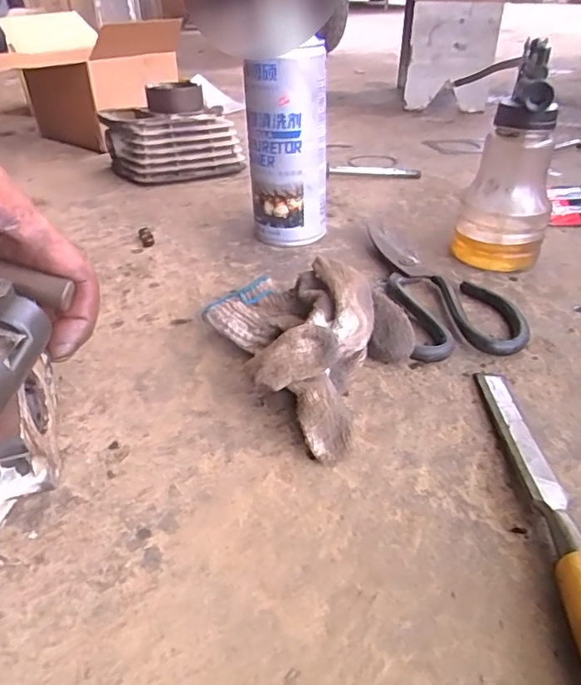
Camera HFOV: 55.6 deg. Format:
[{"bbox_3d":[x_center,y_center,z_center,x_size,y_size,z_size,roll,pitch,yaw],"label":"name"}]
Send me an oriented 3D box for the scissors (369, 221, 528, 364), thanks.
[{"bbox_3d":[0.113,-0.046,0.414,0.082,0.017,0.187,-2,33,-2],"label":"scissors"}]

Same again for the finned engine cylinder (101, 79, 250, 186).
[{"bbox_3d":[-0.148,-0.253,0.665,0.136,0.090,0.132,-24,40,-31],"label":"finned engine cylinder"}]

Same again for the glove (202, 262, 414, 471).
[{"bbox_3d":[-0.002,-0.005,0.317,0.121,0.054,0.118,16,37,24],"label":"glove"}]

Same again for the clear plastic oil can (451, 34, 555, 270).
[{"bbox_3d":[0.166,-0.139,0.428,0.063,0.155,0.064,-15,36,-21],"label":"clear plastic oil can"}]

